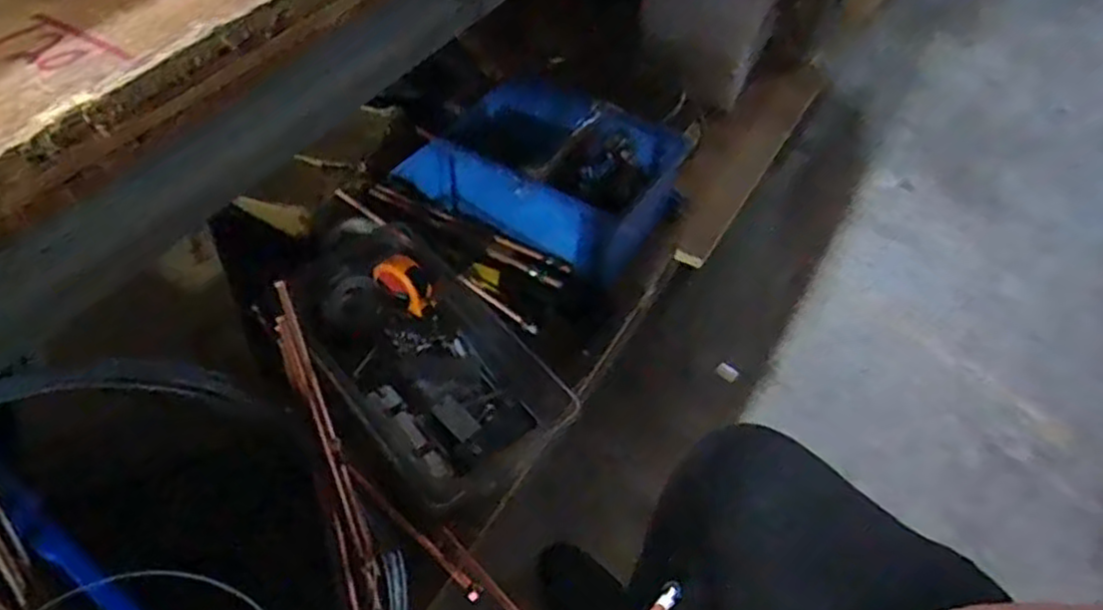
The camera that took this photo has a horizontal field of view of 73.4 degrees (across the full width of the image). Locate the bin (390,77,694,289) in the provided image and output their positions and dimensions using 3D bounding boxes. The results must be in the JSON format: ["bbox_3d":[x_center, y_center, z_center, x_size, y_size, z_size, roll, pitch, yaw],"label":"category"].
[{"bbox_3d":[-0.016,-0.193,1.039,0.347,0.153,0.252,28,53,17],"label":"bin"}]

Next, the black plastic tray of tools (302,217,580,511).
[{"bbox_3d":[-0.151,0.030,0.799,0.201,0.068,0.378,-29,58,-26],"label":"black plastic tray of tools"}]

